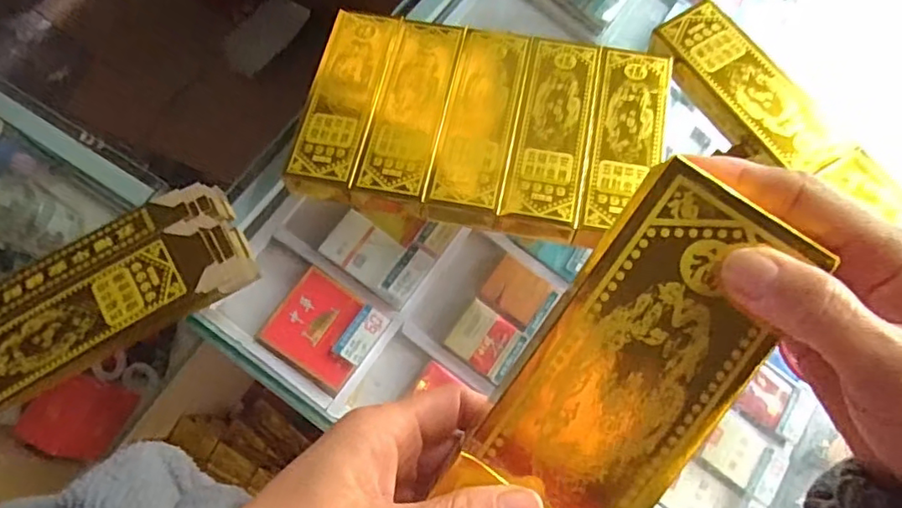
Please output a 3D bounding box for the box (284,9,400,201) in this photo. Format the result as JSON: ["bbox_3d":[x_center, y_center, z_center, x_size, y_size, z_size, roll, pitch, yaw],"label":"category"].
[{"bbox_3d":[-0.097,-0.140,0.546,0.062,0.043,0.182,11,68,7],"label":"box"}]

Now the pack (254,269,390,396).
[{"bbox_3d":[-0.115,0.068,0.535,0.089,0.016,0.081,35,79,2],"label":"pack"}]

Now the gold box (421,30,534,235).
[{"bbox_3d":[0.028,-0.117,0.532,0.063,0.039,0.185,10,68,6],"label":"gold box"}]

